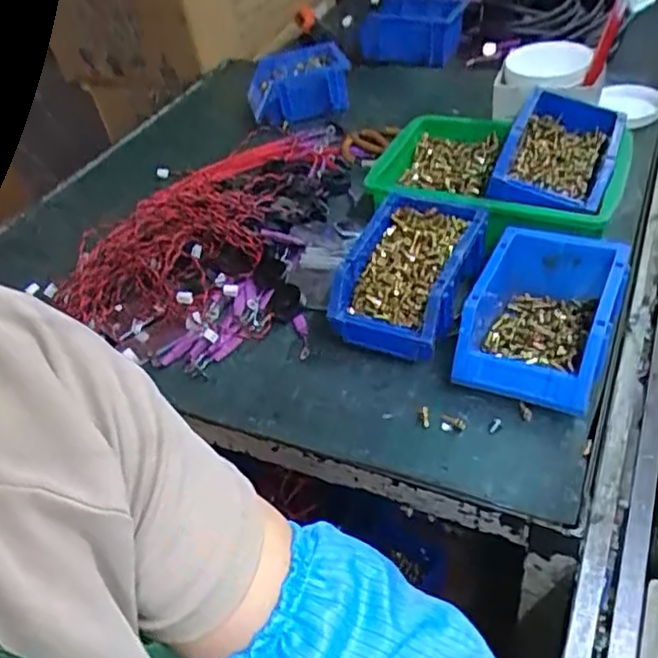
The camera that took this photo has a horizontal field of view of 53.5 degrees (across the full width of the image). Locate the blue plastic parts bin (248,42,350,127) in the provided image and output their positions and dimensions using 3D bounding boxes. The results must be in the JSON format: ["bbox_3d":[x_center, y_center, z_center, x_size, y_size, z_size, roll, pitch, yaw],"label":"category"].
[{"bbox_3d":[-0.048,-0.363,0.981,0.144,0.080,0.141,-14,41,-3],"label":"blue plastic parts bin"}]

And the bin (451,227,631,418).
[{"bbox_3d":[0.182,-0.009,0.562,0.116,0.078,0.157,13,47,25],"label":"bin"}]

